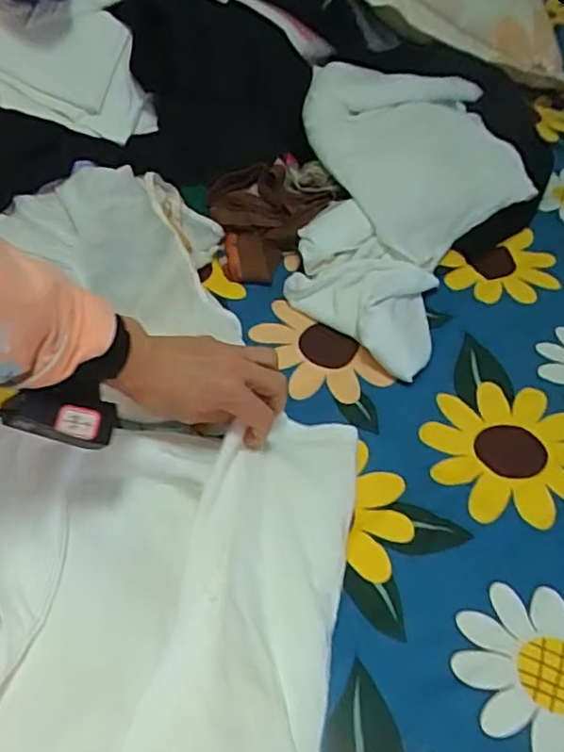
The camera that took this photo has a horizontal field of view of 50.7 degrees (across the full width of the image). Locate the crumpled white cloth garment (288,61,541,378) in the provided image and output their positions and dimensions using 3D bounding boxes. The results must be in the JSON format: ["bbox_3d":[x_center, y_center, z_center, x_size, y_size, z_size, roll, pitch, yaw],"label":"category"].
[{"bbox_3d":[0.153,-0.219,0.715,0.273,0.092,0.504,5,51,2],"label":"crumpled white cloth garment"}]

